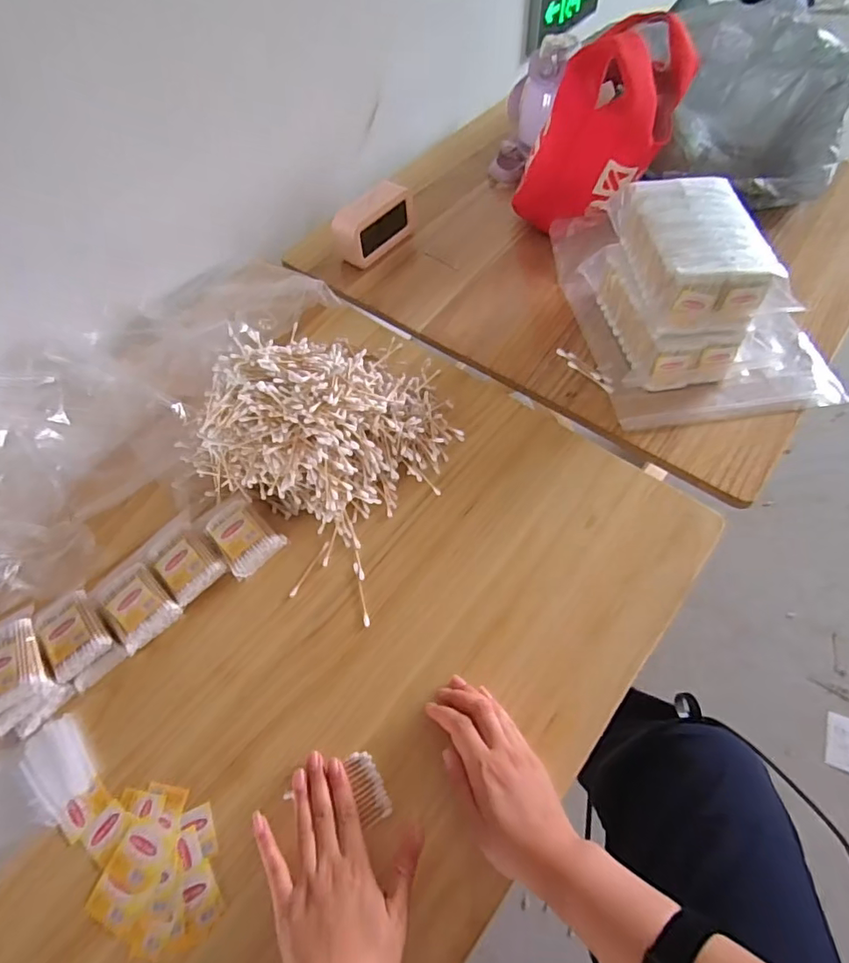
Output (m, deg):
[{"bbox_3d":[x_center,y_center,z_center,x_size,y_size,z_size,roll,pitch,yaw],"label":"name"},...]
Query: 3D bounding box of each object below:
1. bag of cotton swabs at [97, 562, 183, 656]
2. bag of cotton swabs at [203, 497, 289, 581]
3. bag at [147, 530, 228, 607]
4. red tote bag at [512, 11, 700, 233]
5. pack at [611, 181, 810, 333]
[{"bbox_3d":[-0.294,0.129,0.558,0.059,0.030,0.077,-41,63,-20],"label":"bag of cotton swabs"},{"bbox_3d":[-0.196,0.063,0.593,0.060,0.040,0.076,-39,62,-19],"label":"bag of cotton swabs"},{"bbox_3d":[-0.252,0.091,0.580,0.076,0.032,0.057,38,68,25],"label":"bag"},{"bbox_3d":[0.263,-0.536,0.799,0.193,0.219,0.203,22,62,17],"label":"red tote bag"},{"bbox_3d":[0.332,-0.288,0.663,0.145,0.075,0.220,-3,58,2],"label":"pack"}]

